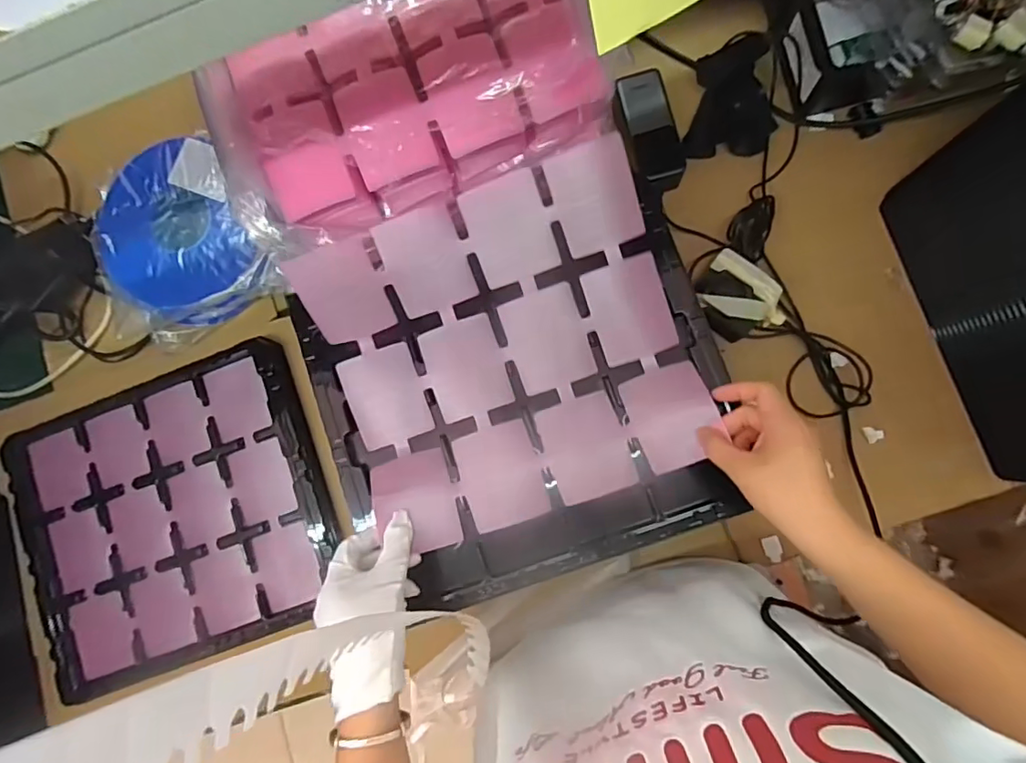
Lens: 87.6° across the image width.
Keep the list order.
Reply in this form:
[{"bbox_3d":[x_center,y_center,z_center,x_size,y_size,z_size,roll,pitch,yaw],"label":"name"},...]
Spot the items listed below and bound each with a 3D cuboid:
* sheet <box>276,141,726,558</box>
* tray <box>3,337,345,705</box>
[{"bbox_3d":[-0.013,-0.020,0.478,0.331,0.056,0.295,-20,83,4],"label":"sheet"},{"bbox_3d":[-0.408,0.162,0.649,0.370,0.029,0.331,-21,83,3],"label":"tray"}]

